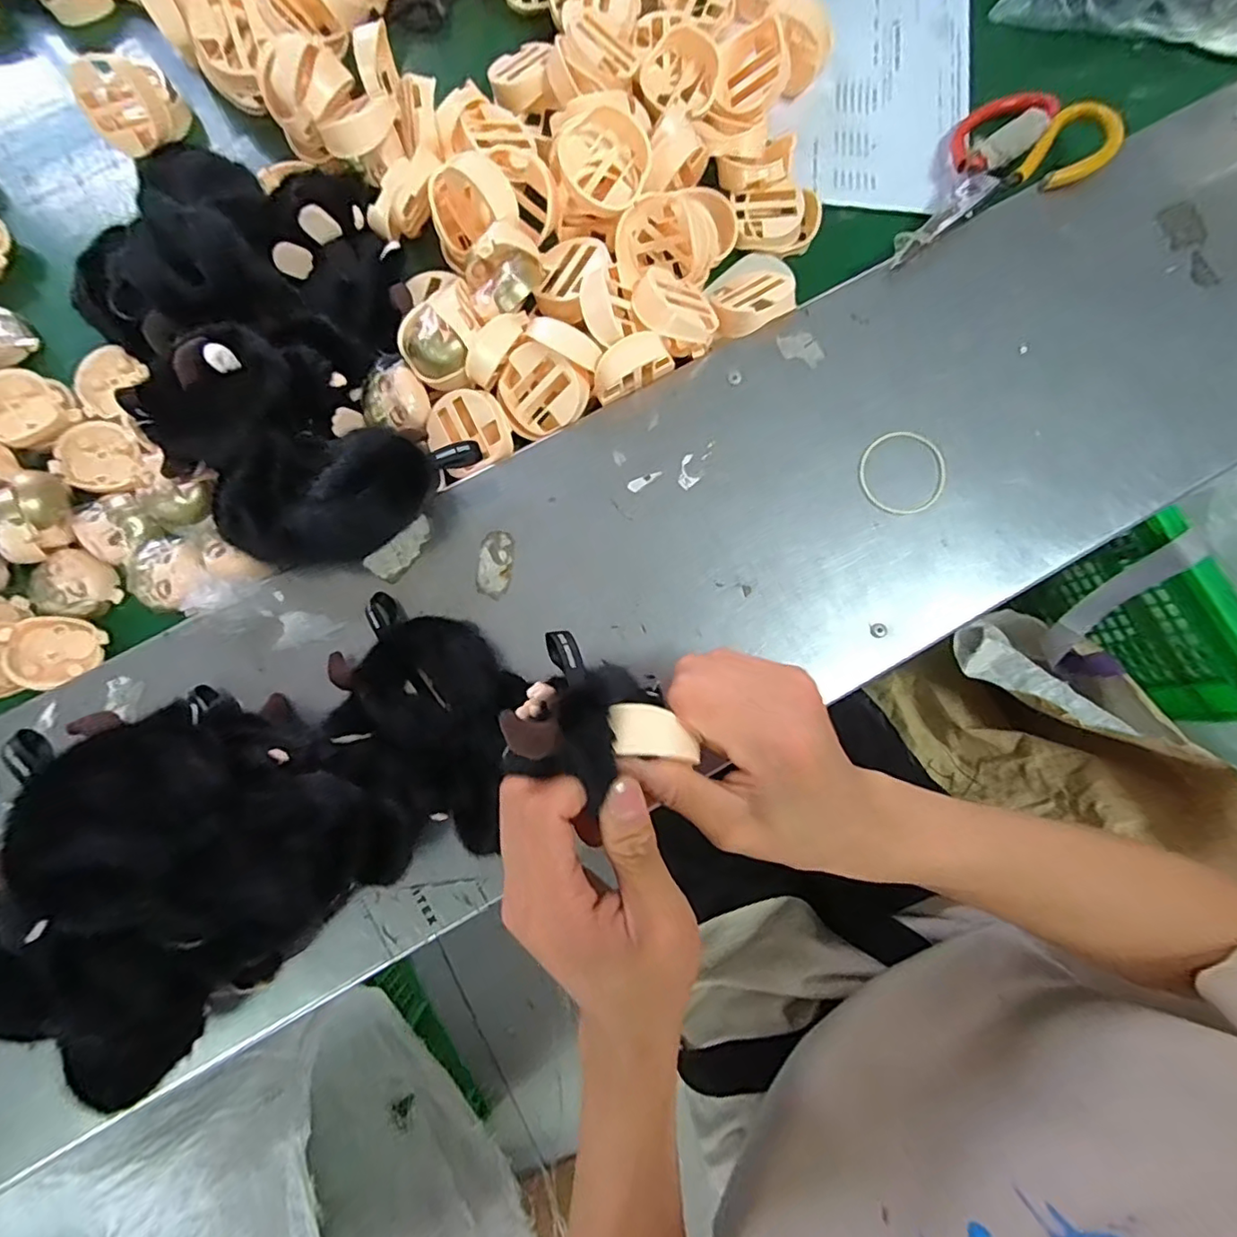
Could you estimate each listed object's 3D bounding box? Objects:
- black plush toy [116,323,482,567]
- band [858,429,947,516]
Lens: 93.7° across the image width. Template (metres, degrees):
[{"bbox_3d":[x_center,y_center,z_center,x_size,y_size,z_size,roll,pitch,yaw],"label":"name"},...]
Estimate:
[{"bbox_3d":[-0.192,-0.097,0.351,0.164,0.063,0.127,35,81,5],"label":"black plush toy"},{"bbox_3d":[0.186,-0.095,0.379,0.056,0.004,0.054,0,79,1],"label":"band"}]

